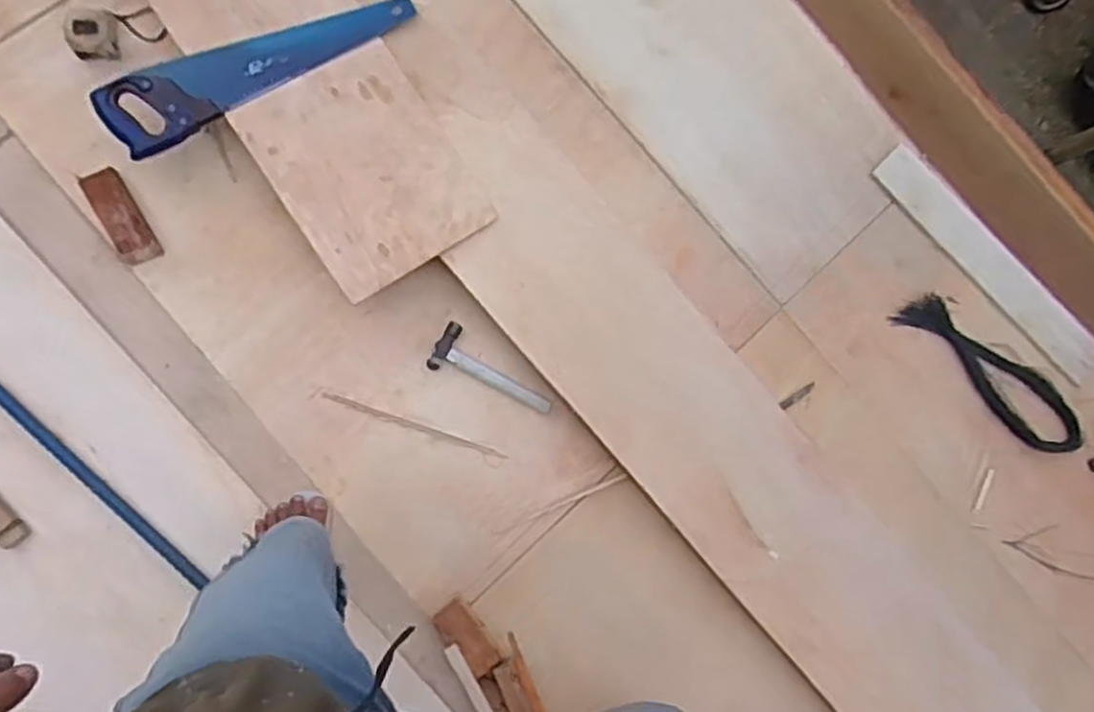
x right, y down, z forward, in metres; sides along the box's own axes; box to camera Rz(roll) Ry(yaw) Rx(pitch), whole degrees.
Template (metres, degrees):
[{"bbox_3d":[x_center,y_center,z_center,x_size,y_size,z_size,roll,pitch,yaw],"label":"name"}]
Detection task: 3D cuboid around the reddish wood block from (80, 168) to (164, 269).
[{"bbox_3d":[-0.710,-0.234,1.271,0.060,0.013,0.168,-30,89,-11],"label":"reddish wood block"}]

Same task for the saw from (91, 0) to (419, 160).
[{"bbox_3d":[-0.473,-0.496,1.249,0.511,0.030,0.131,-32,89,-11],"label":"saw"}]

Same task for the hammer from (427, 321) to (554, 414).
[{"bbox_3d":[-0.096,0.037,1.339,0.226,0.023,0.085,33,80,-4],"label":"hammer"}]

